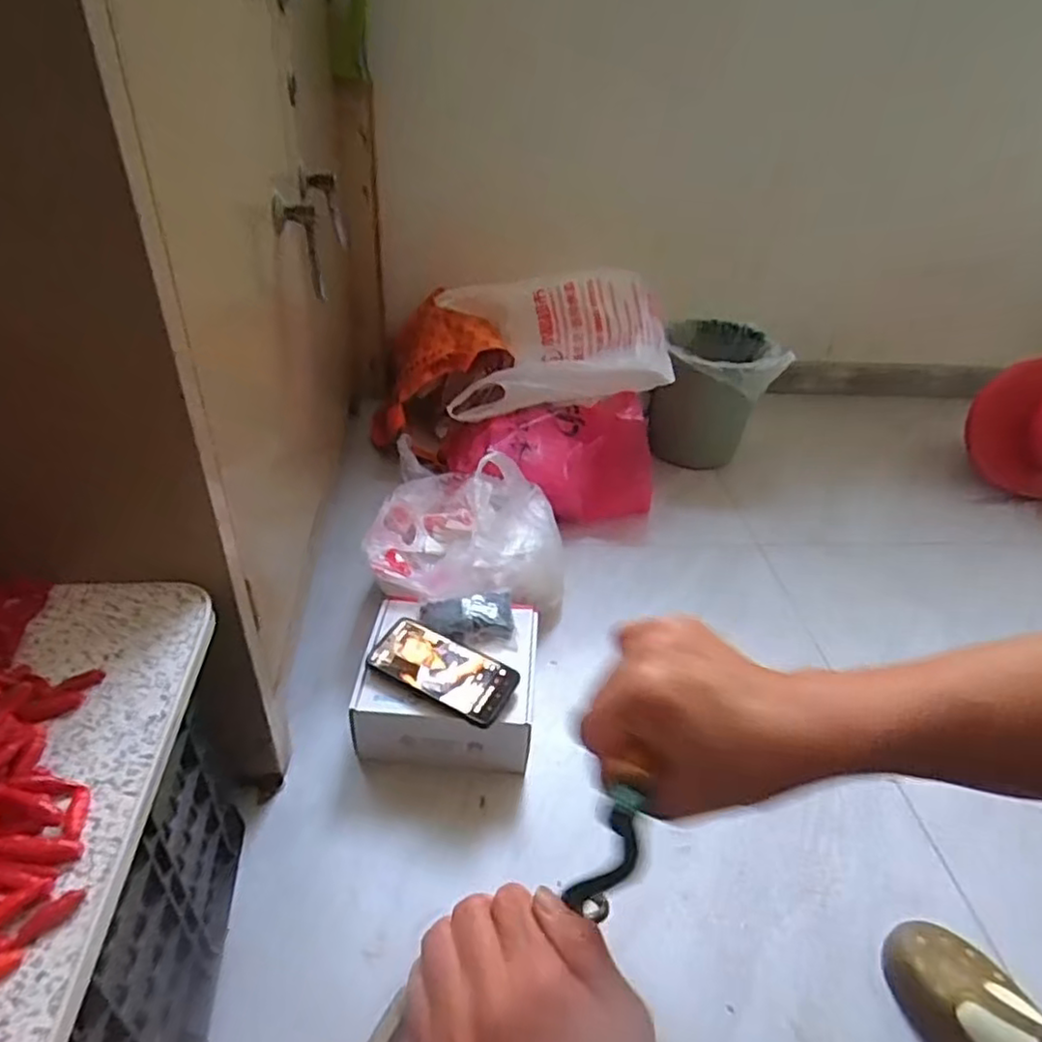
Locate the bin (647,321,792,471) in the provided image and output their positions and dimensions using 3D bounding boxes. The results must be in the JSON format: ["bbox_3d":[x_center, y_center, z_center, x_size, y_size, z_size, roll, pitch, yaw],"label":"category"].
[{"bbox_3d":[0.360,-0.242,1.331,0.230,0.231,0.230,7,37,2],"label":"bin"}]

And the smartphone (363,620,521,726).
[{"bbox_3d":[-0.089,0.166,0.762,0.161,0.016,0.079,22,49,22],"label":"smartphone"}]

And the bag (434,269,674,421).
[{"bbox_3d":[0.056,-0.334,1.239,0.378,0.168,0.268,-3,38,-11],"label":"bag"}]

